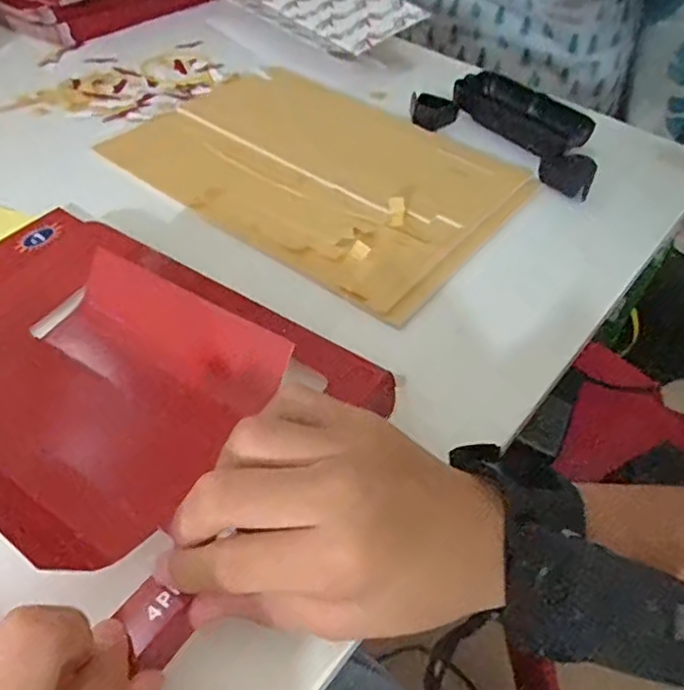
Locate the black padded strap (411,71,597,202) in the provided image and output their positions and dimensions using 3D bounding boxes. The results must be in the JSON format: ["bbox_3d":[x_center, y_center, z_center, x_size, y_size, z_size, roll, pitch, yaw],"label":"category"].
[{"bbox_3d":[0.132,-0.174,0.480,0.156,0.023,0.084,32,51,21],"label":"black padded strap"}]

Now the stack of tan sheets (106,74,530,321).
[{"bbox_3d":[-0.011,-0.131,0.437,0.261,0.014,0.201,33,52,22],"label":"stack of tan sheets"}]

